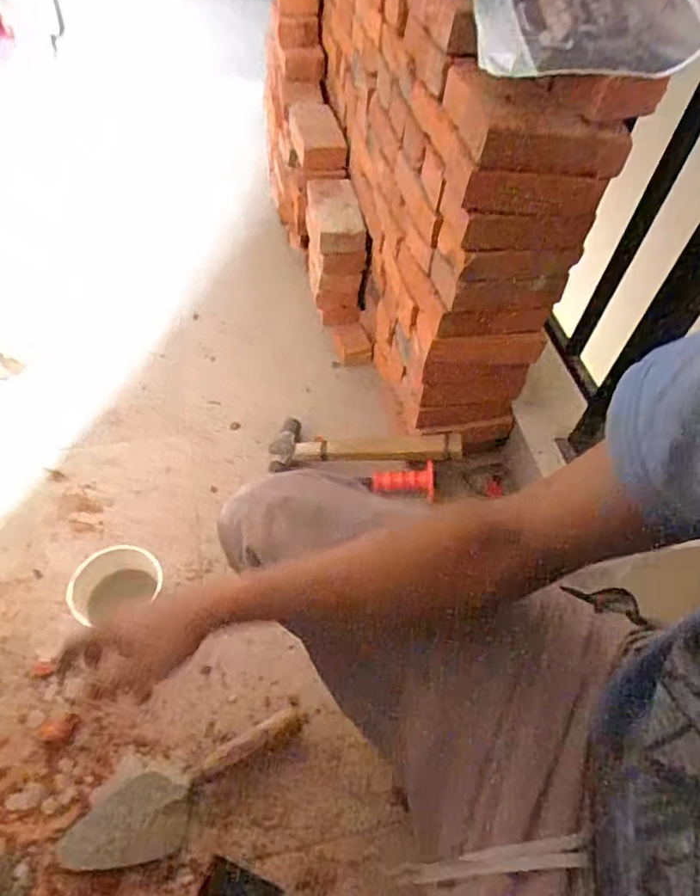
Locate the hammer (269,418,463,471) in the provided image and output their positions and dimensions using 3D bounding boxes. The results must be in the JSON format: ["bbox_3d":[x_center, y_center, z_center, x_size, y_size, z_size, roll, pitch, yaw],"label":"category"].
[{"bbox_3d":[0.021,-0.001,0.908,0.290,0.035,0.092,0,53,13],"label":"hammer"}]

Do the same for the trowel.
[{"bbox_3d":[-0.175,0.383,0.664,0.262,0.058,0.086,-16,57,-18],"label":"trowel"}]

